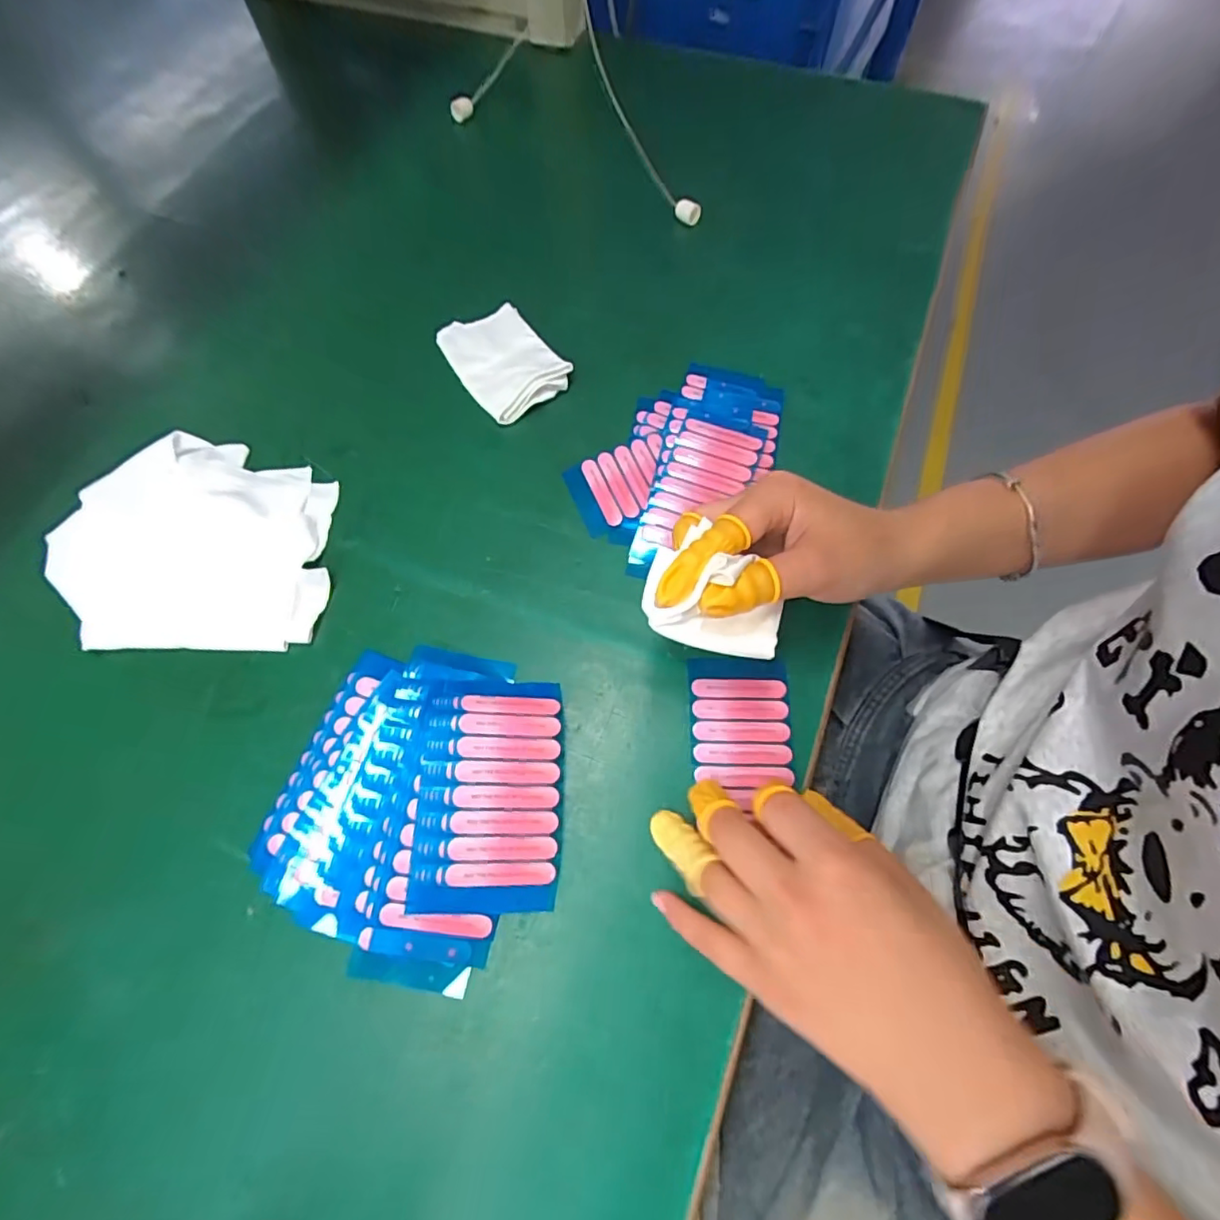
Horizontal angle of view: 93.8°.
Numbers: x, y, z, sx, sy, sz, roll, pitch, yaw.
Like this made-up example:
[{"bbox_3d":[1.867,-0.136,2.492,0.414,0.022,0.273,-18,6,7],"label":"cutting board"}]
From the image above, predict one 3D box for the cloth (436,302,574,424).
[{"bbox_3d":[-0.078,-0.182,0.412,0.065,0.015,0.095,-34,71,-12],"label":"cloth"}]

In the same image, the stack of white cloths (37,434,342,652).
[{"bbox_3d":[-0.258,-0.045,0.359,0.167,0.017,0.142,-1,68,1],"label":"stack of white cloths"}]

